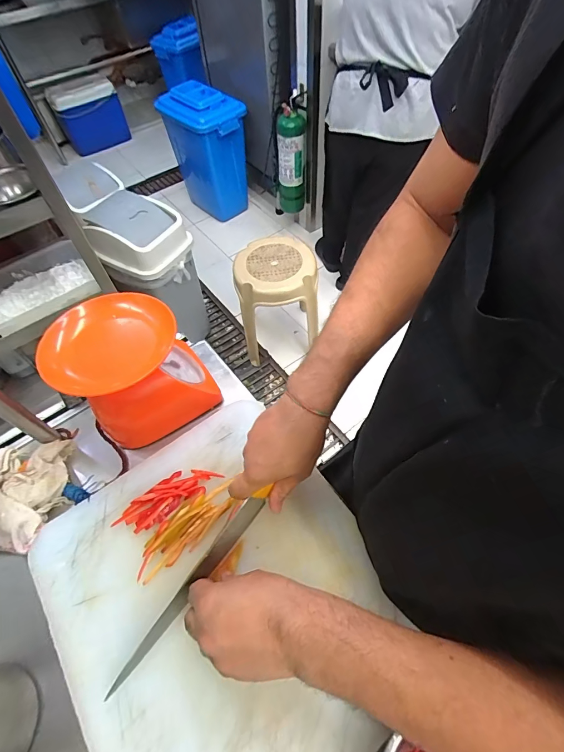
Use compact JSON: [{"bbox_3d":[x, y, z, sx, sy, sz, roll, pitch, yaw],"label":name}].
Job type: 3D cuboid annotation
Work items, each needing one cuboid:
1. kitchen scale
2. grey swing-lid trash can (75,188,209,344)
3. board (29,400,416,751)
[{"bbox_3d":[-0.205,-0.014,0.509,0.166,0.174,0.140,-33,61,-18],"label":"kitchen scale"},{"bbox_3d":[-0.497,-0.380,1.477,0.297,0.597,0.249,23,60,18],"label":"grey swing-lid trash can"},{"bbox_3d":[-0.071,0.241,0.414,0.337,0.018,0.387,-34,61,-17],"label":"board"}]

